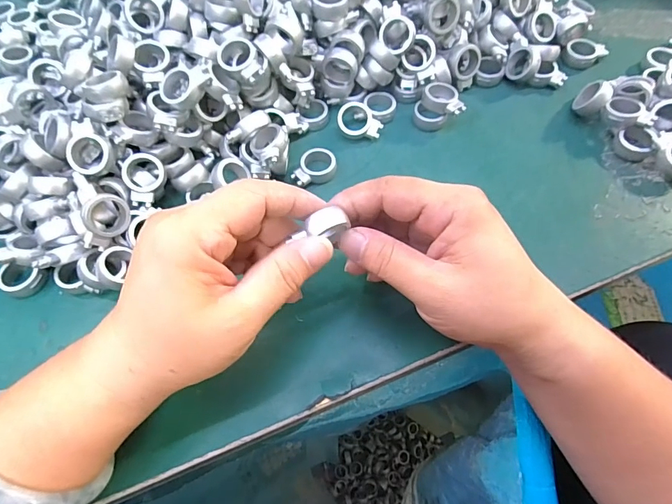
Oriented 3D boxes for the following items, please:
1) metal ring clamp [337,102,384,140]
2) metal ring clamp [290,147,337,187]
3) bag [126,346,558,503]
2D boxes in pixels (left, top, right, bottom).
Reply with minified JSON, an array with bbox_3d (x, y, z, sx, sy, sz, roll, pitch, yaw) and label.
[{"bbox_3d":[0.018,-0.099,0.307,0.034,0.011,0.026,3,84,-2],"label":"metal ring clamp"},{"bbox_3d":[-0.014,-0.058,0.292,0.025,0.012,0.031,26,66,15],"label":"metal ring clamp"},{"bbox_3d":[-0.006,0.303,0.528,0.319,0.625,0.146,-13,62,-5],"label":"bag"}]

